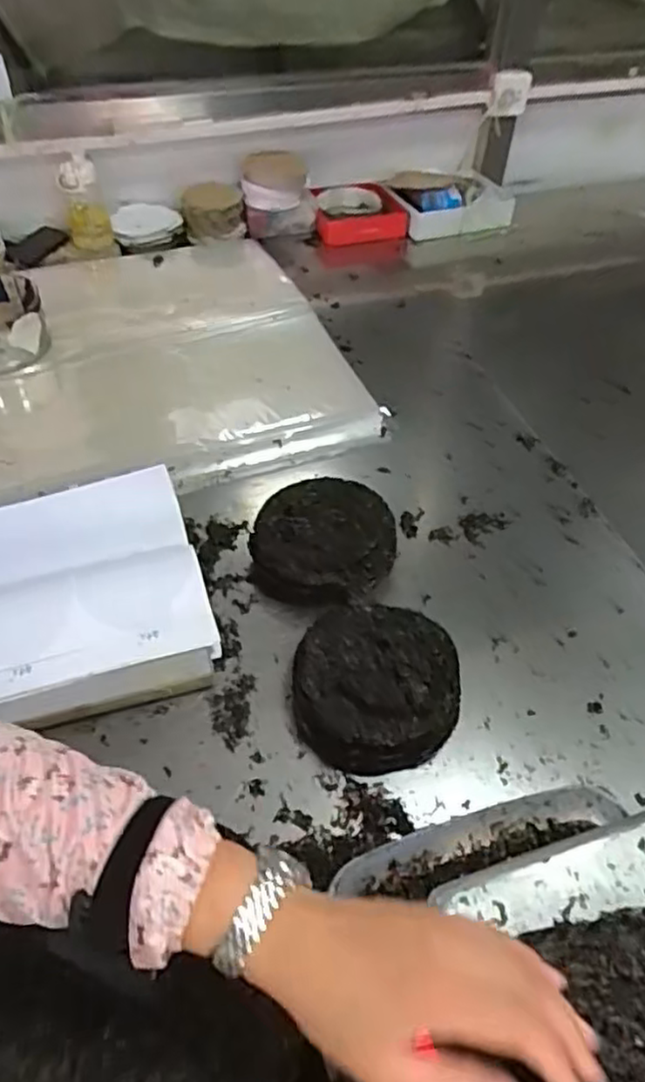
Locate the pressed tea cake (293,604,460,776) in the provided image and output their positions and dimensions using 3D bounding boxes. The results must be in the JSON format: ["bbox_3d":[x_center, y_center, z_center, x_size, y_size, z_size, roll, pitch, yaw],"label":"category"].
[{"bbox_3d":[0.067,0.182,0.872,0.205,0.069,0.207,0,50,-3],"label":"pressed tea cake"}]

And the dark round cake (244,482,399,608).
[{"bbox_3d":[0.000,0.001,1.029,0.207,0.071,0.205,1,50,-2],"label":"dark round cake"}]

